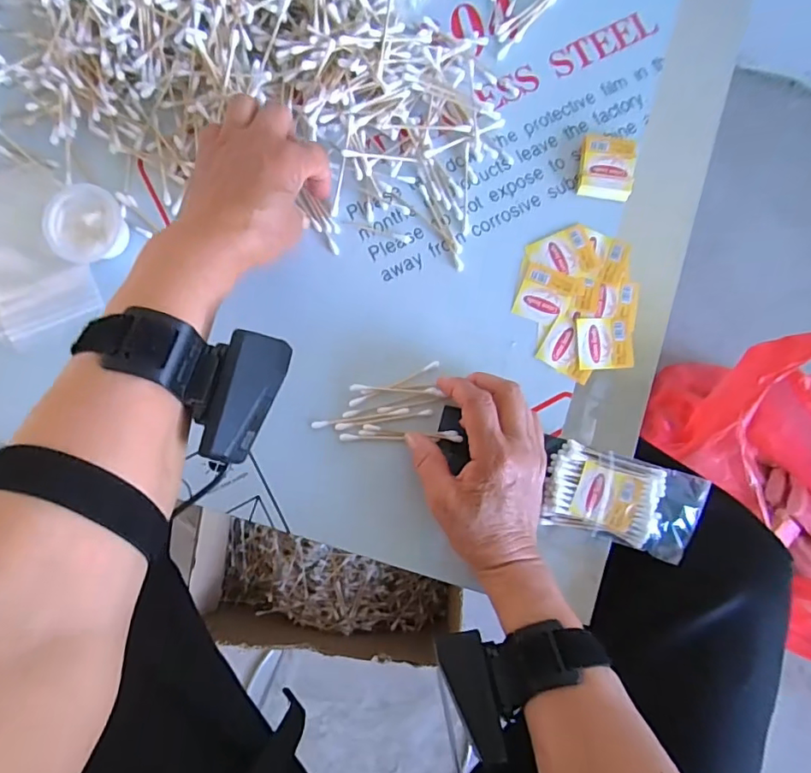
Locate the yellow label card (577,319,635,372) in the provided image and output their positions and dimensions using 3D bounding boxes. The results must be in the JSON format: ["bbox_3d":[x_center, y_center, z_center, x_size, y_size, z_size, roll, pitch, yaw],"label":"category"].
[{"bbox_3d":[0.154,-0.033,0.399,0.043,0.004,0.039,-2,86,-3],"label":"yellow label card"}]

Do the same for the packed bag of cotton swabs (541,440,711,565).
[{"bbox_3d":[0.160,0.083,0.382,0.112,0.026,0.063,16,85,-2],"label":"packed bag of cotton swabs"}]

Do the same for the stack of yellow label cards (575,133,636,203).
[{"bbox_3d":[0.158,-0.172,0.412,0.040,0.015,0.049,7,86,-3],"label":"stack of yellow label cards"}]

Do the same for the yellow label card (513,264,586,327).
[{"bbox_3d":[0.111,-0.070,0.403,0.045,0.004,0.044,20,85,-2],"label":"yellow label card"}]

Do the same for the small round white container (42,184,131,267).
[{"bbox_3d":[-0.232,-0.117,0.380,0.049,0.023,0.056,-13,87,-4],"label":"small round white container"}]

